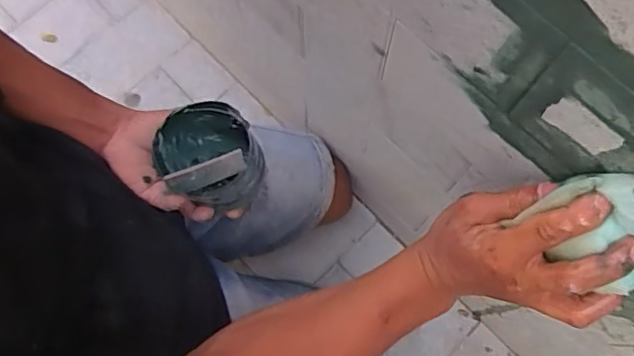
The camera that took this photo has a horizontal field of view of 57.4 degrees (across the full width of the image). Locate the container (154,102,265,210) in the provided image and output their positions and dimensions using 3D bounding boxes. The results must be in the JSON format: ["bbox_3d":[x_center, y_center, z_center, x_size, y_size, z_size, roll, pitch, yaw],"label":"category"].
[{"bbox_3d":[-0.097,-0.021,0.530,0.090,0.066,0.076,18,74,6],"label":"container"}]

